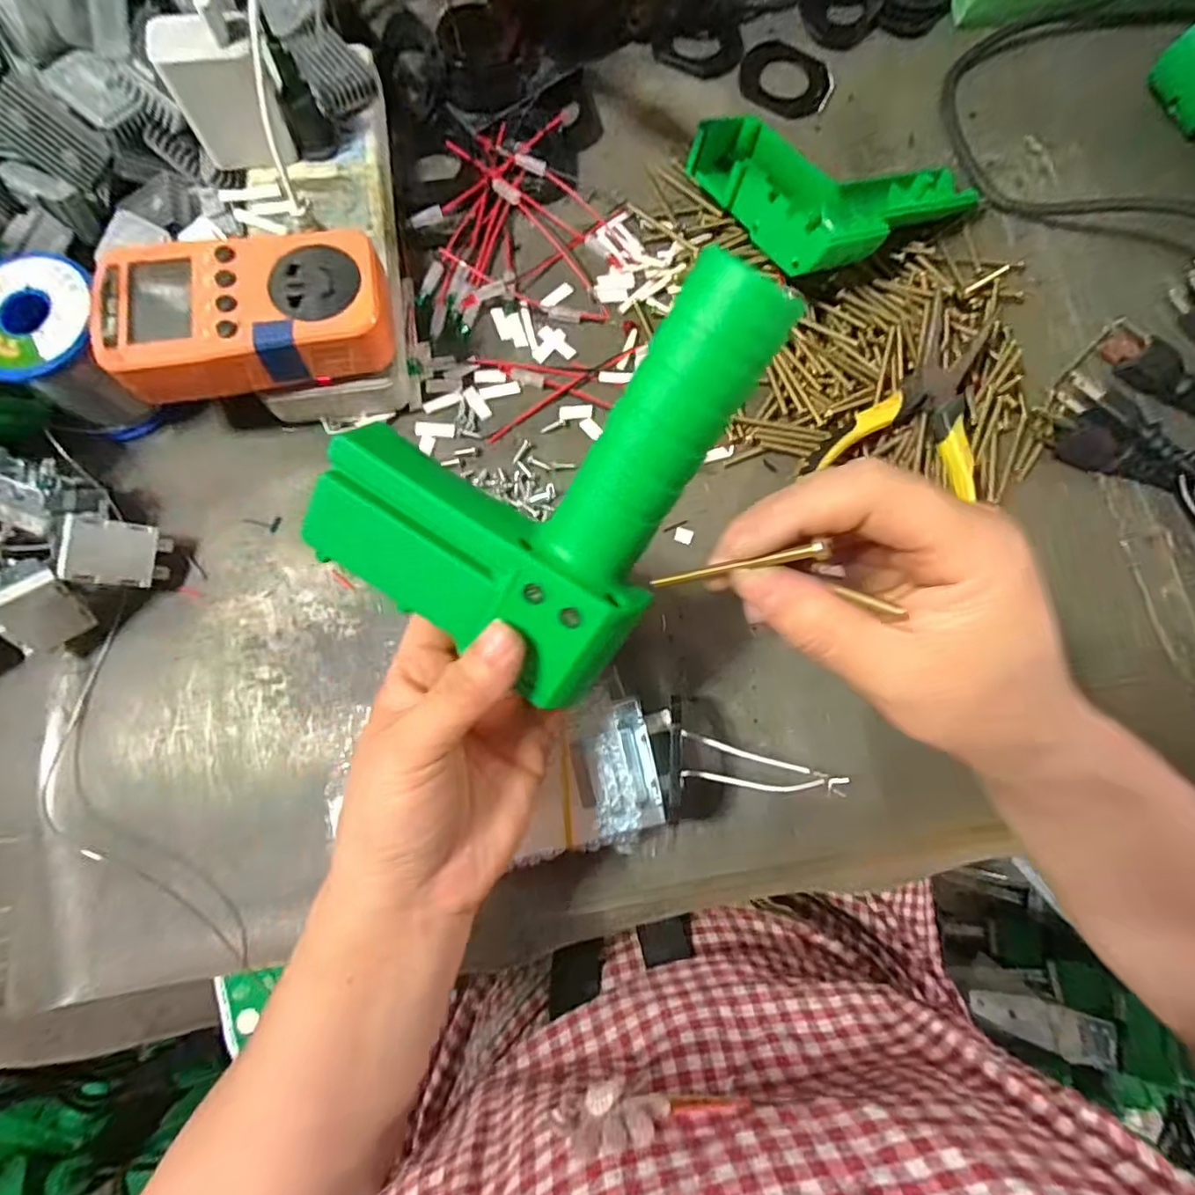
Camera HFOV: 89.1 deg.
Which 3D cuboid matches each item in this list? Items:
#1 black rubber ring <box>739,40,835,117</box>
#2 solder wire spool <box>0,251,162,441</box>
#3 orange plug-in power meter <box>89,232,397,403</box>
[{"bbox_3d":[0.124,-0.343,0.404,0.062,0.007,0.062,0,78,-2],"label":"black rubber ring"},{"bbox_3d":[-0.270,-0.126,0.313,0.058,0.064,0.063,0,78,-2],"label":"solder wire spool"},{"bbox_3d":[-0.164,-0.130,0.290,0.122,0.031,0.075,-7,78,-3],"label":"orange plug-in power meter"}]

